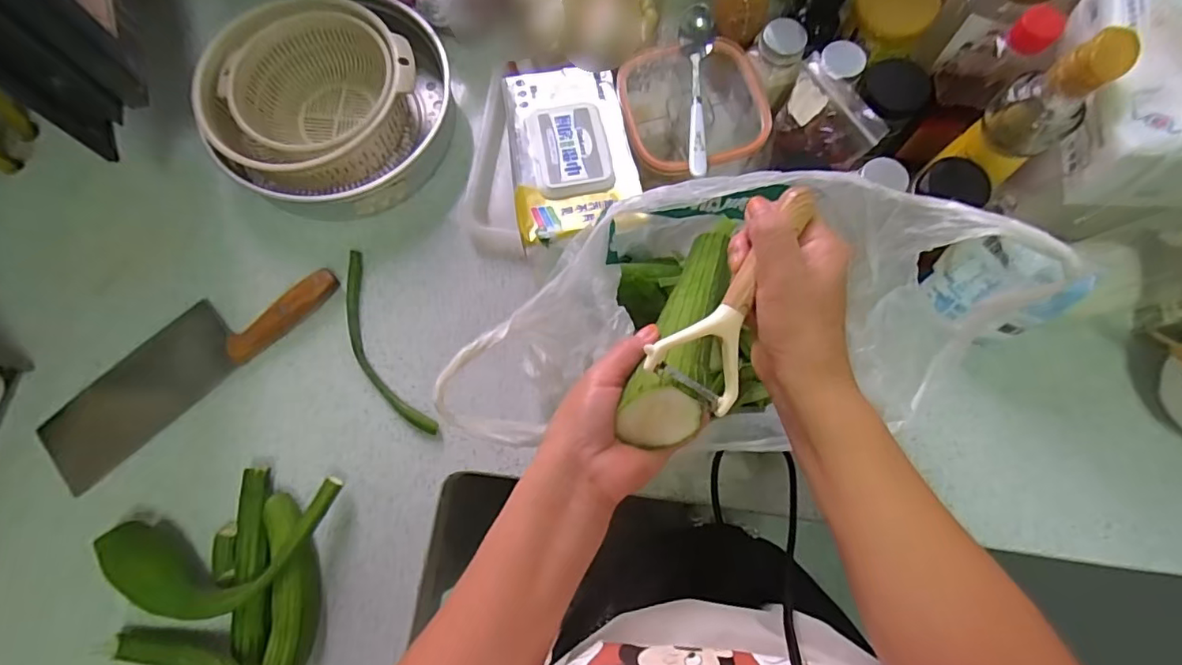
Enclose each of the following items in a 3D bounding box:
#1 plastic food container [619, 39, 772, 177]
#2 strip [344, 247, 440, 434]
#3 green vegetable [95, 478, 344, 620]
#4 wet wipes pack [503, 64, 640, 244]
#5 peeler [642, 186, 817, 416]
[{"bbox_3d":[0.101,-0.215,0.586,0.143,0.094,0.143,-13,75,-3],"label":"plastic food container"},{"bbox_3d":[-0.216,0.015,0.567,0.044,0.012,0.206,-27,76,-7],"label":"strip"},{"bbox_3d":[-0.321,0.196,0.498,0.201,0.046,0.093,-12,75,-3],"label":"green vegetable"},{"bbox_3d":[-0.020,-0.179,0.534,0.111,0.038,0.200,-9,75,-2],"label":"wet wipes pack"},{"bbox_3d":[0.095,-0.015,0.334,0.062,0.020,0.135,44,89,-17],"label":"peeler"}]

